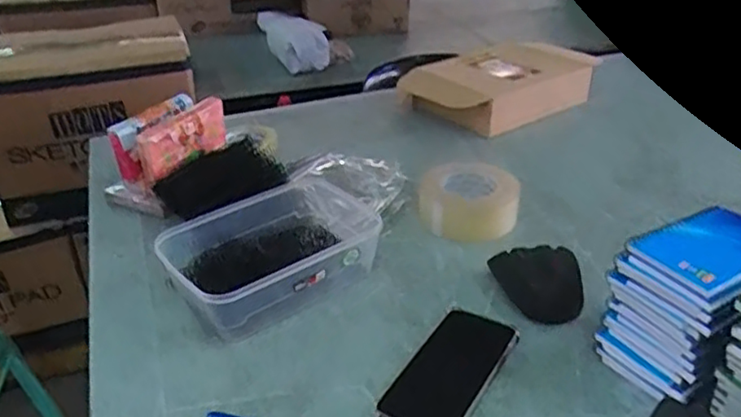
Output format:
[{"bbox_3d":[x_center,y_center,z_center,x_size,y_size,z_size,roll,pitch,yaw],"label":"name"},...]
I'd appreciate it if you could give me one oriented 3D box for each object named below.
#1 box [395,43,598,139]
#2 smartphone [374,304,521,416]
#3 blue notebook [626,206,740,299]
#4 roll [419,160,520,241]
[{"bbox_3d":[0.252,-0.242,1.258,0.368,0.084,0.230,-20,36,-27],"label":"box"},{"bbox_3d":[0.078,0.158,0.626,0.082,0.011,0.173,18,37,29],"label":"smartphone"},{"bbox_3d":[0.310,0.034,0.584,0.129,0.012,0.088,-19,35,-25],"label":"blue notebook"},{"bbox_3d":[0.135,-0.013,0.888,0.130,0.050,0.134,-2,32,1],"label":"roll"}]

